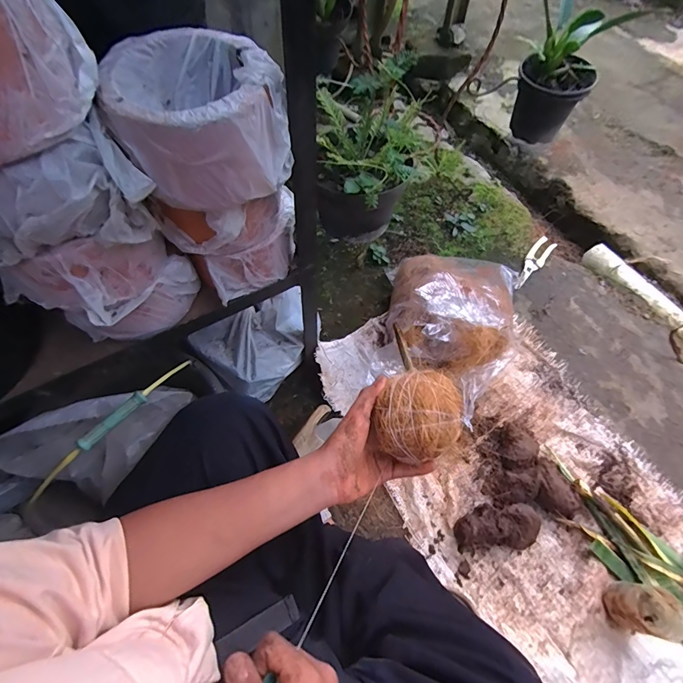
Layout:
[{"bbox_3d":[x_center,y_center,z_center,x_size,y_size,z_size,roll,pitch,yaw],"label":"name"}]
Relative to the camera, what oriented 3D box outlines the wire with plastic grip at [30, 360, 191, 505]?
[{"bbox_3d":[-0.242,0.088,0.399,0.013,0.025,0.194,38,66,16],"label":"wire with plastic grip"}]

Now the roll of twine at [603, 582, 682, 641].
[{"bbox_3d":[0.471,0.423,0.597,0.073,0.108,0.068,1,62,-2],"label":"roll of twine"}]

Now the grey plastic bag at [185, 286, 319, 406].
[{"bbox_3d":[-0.152,-0.002,0.735,0.218,0.131,0.153,-36,69,-20],"label":"grey plastic bag"}]

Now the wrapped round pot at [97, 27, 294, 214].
[{"bbox_3d":[-0.125,-0.201,0.345,0.136,0.087,0.136,1,62,-2],"label":"wrapped round pot"}]

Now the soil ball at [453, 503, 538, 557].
[{"bbox_3d":[0.278,0.327,0.662,0.145,0.047,0.071,-6,62,-3],"label":"soil ball"}]

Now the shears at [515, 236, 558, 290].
[{"bbox_3d":[0.502,-0.209,0.976,0.048,0.018,0.208,34,67,17],"label":"shears"}]

